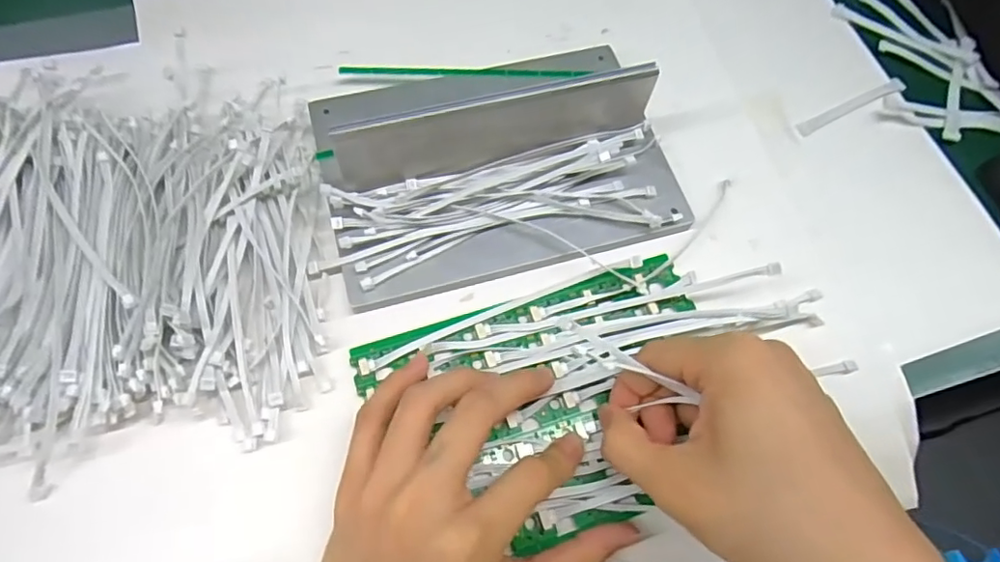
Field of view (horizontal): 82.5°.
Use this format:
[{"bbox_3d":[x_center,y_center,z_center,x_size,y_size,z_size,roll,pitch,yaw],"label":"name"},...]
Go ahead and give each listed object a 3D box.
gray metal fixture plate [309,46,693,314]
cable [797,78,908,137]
[{"bbox_3d":[0.005,-0.078,0.320,0.204,0.046,0.138,-14,69,-8],"label":"gray metal fixture plate"},{"bbox_3d":[0.236,-0.118,0.379,0.089,0.004,0.011,-26,71,-13],"label":"cable"}]

